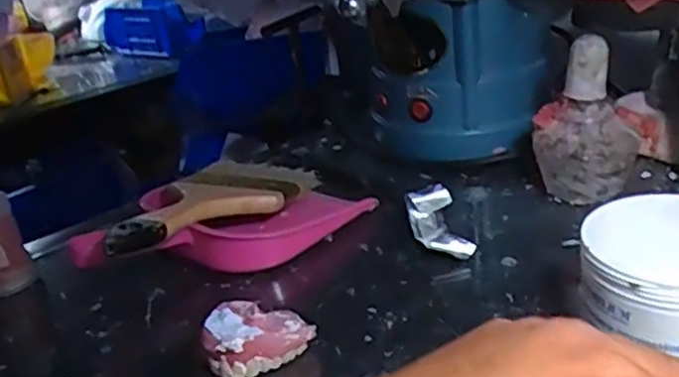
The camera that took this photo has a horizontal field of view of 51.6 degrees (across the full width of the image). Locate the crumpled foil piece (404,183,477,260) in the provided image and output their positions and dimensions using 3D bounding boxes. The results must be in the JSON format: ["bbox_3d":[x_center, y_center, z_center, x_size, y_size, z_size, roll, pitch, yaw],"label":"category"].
[{"bbox_3d":[0.070,0.025,0.499,0.033,0.028,0.069,-10,25,-4],"label":"crumpled foil piece"}]

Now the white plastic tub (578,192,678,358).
[{"bbox_3d":[0.173,0.049,0.367,0.087,0.072,0.083,-6,25,3],"label":"white plastic tub"}]

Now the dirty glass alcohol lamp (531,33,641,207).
[{"bbox_3d":[0.180,-0.047,0.518,0.060,0.118,0.057,-6,25,3],"label":"dirty glass alcohol lamp"}]

